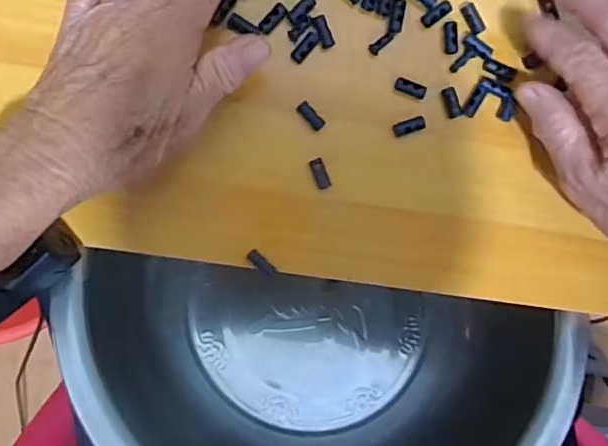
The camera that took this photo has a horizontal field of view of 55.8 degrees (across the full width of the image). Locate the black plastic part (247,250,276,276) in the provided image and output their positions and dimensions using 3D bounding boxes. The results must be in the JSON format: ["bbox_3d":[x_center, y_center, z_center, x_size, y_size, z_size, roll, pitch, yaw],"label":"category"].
[{"bbox_3d":[-0.025,0.024,0.334,0.019,0.004,0.007,45,89,-7],"label":"black plastic part"}]

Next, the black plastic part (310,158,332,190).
[{"bbox_3d":[0.010,-0.029,0.337,0.008,0.004,0.018,-22,96,-4],"label":"black plastic part"}]

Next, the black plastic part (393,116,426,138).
[{"bbox_3d":[0.063,-0.057,0.341,0.019,0.005,0.008,-19,96,-4],"label":"black plastic part"}]

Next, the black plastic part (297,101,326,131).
[{"bbox_3d":[0.004,-0.062,0.335,0.008,0.004,0.018,-44,97,-1],"label":"black plastic part"}]

